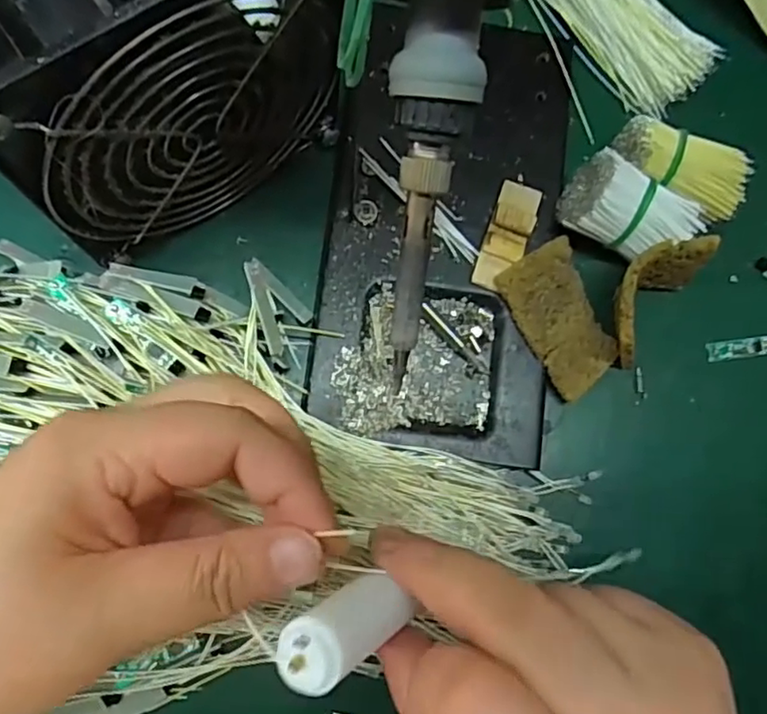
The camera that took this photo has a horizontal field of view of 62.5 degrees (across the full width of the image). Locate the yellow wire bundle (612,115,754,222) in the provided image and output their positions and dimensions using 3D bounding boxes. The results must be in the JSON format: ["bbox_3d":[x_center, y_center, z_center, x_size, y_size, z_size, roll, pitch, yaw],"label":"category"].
[{"bbox_3d":[0.133,-0.084,0.288,0.056,0.031,0.030,26,79,-3],"label":"yellow wire bundle"}]

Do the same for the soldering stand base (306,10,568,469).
[{"bbox_3d":[0.027,-0.058,0.278,0.101,0.014,0.193,9,80,-6],"label":"soldering stand base"}]

